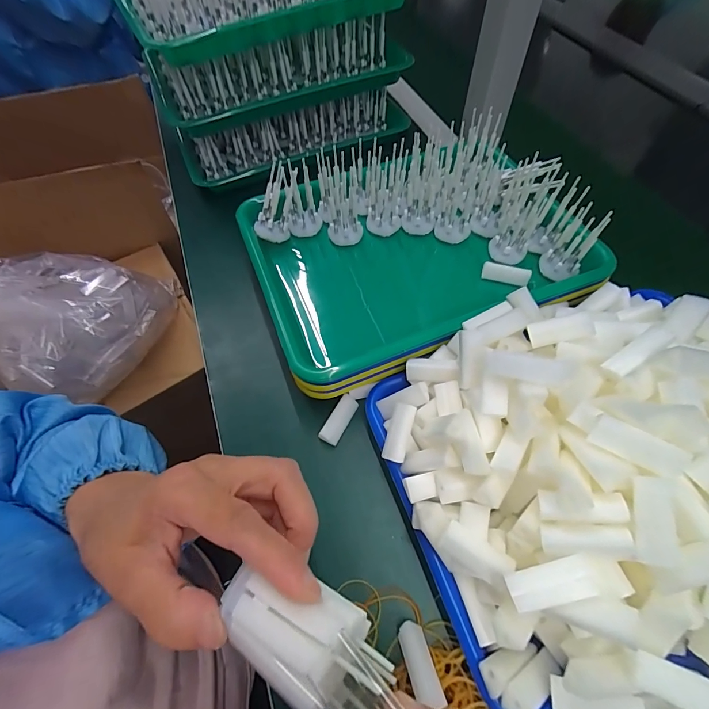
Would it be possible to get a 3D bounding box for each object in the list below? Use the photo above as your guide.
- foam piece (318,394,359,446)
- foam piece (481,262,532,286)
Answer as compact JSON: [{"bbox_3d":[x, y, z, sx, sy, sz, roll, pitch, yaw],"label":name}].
[{"bbox_3d":[-0.013,0.059,0.341,0.015,0.018,0.047,26,64,16],"label":"foam piece"},{"bbox_3d":[0.154,-0.082,0.377,0.046,0.014,0.011,16,62,12],"label":"foam piece"}]

